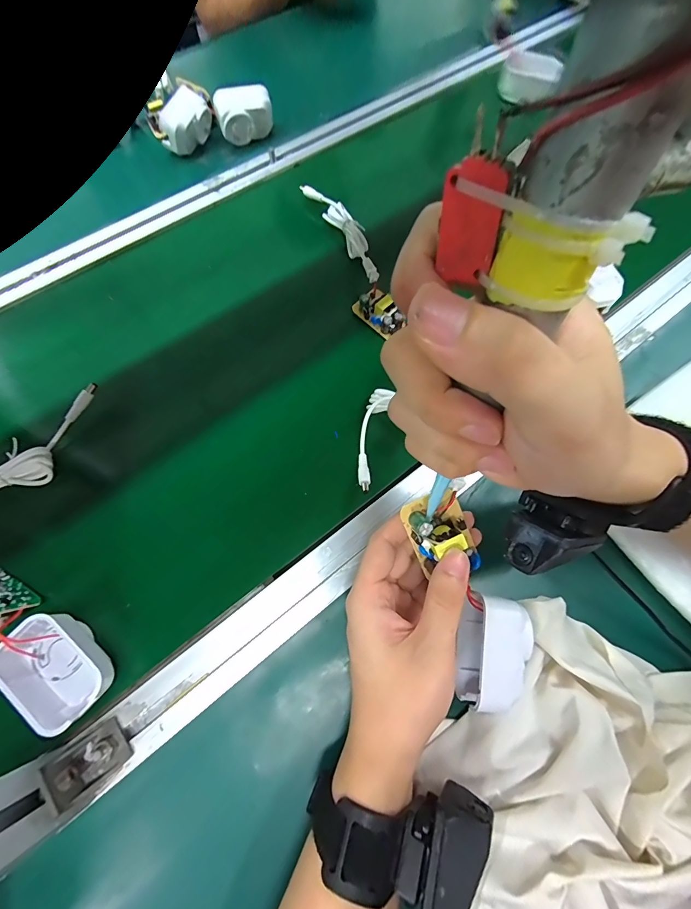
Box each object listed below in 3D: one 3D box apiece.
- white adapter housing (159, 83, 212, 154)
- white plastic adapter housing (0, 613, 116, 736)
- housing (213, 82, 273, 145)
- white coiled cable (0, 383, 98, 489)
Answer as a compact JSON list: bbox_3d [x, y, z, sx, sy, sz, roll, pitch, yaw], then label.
[{"bbox_3d":[-0.202,-0.429,0.481,0.046,0.046,0.081,12,69,6],"label":"white adapter housing"},{"bbox_3d":[-0.194,0.145,0.254,0.070,0.037,0.044,37,73,15],"label":"white plastic adapter housing"},{"bbox_3d":[-0.129,-0.437,0.479,0.067,0.048,0.031,-18,69,-6],"label":"housing"},{"bbox_3d":[-0.278,0.008,0.312,0.053,0.022,0.172,23,70,10],"label":"white coiled cable"}]

